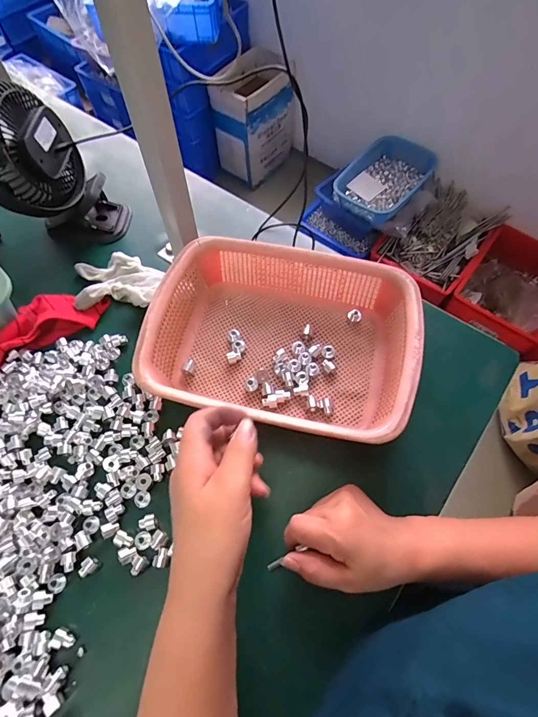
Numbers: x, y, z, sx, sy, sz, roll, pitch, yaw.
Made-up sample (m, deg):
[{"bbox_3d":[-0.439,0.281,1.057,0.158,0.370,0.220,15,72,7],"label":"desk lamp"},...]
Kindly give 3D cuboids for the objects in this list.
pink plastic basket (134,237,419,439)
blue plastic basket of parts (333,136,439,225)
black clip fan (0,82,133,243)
[{"bbox_3d":[0.014,-0.020,0.446,0.294,0.077,0.214,13,64,7],"label":"pink plastic basket"},{"bbox_3d":[0.390,-0.621,1.314,0.249,0.100,0.301,40,84,16],"label":"blue plastic basket of parts"},{"bbox_3d":[-0.294,-0.243,0.504,0.149,0.182,0.095,-31,67,-15],"label":"black clip fan"}]

